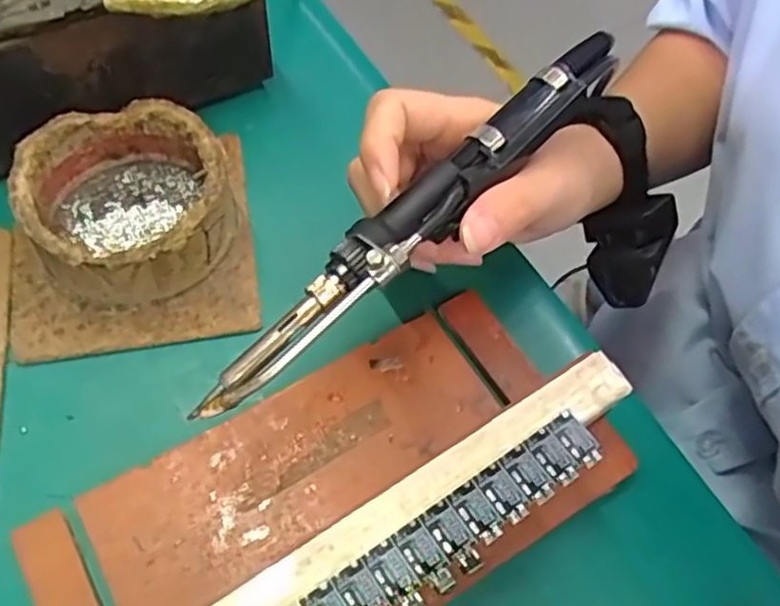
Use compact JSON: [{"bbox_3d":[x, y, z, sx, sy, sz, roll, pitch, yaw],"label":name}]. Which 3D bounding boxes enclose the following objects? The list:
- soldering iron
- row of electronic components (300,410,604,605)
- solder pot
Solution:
[{"bbox_3d":[0.016,-0.037,0.255,0.024,0.019,0.212,42,75,18],"label":"soldering iron"},{"bbox_3d":[0.024,0.071,0.224,0.107,0.004,0.023,-30,66,-19],"label":"row of electronic components"},{"bbox_3d":[-0.110,-0.042,0.301,0.081,0.040,0.081,1,60,-2],"label":"solder pot"}]

